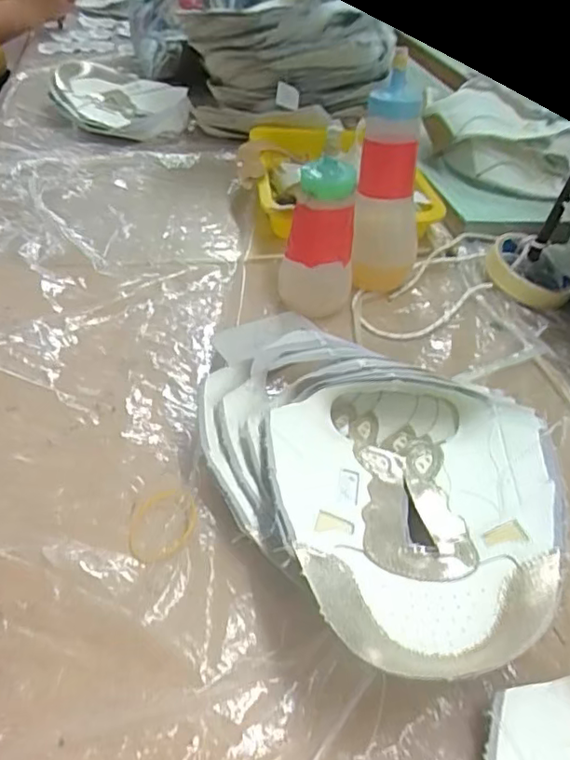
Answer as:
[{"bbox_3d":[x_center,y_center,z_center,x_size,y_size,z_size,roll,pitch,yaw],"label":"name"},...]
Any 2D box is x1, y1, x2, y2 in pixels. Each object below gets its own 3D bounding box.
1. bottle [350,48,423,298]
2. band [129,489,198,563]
[{"bbox_3d":[0.095,-0.169,0.539,0.066,0.178,0.076,12,43,7],"label":"bottle"},{"bbox_3d":[-0.074,0.085,0.362,0.041,0.008,0.049,-3,43,-8],"label":"band"}]

